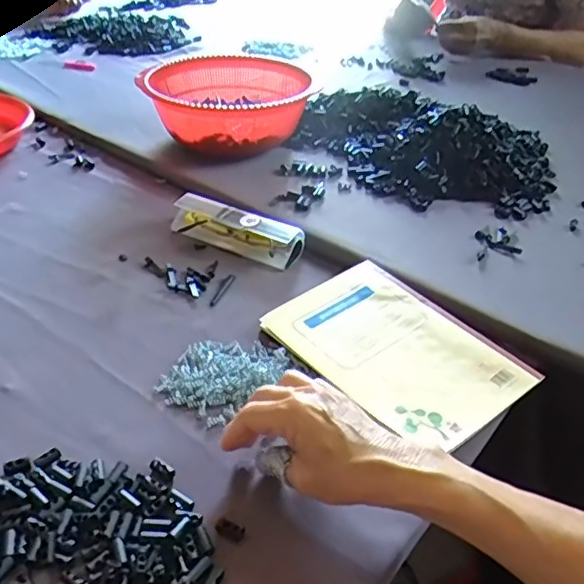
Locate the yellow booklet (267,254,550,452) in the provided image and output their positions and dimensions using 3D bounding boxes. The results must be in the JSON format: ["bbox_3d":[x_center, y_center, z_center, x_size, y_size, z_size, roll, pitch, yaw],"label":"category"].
[{"bbox_3d":[0.090,0.046,0.527,0.140,0.010,0.205,-27,45,-32],"label":"yellow booklet"}]

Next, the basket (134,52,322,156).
[{"bbox_3d":[-0.097,-0.261,0.855,0.198,0.089,0.201,18,40,22],"label":"basket"}]

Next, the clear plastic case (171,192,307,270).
[{"bbox_3d":[-0.063,-0.072,0.669,0.155,0.032,0.044,18,41,22],"label":"clear plastic case"}]

